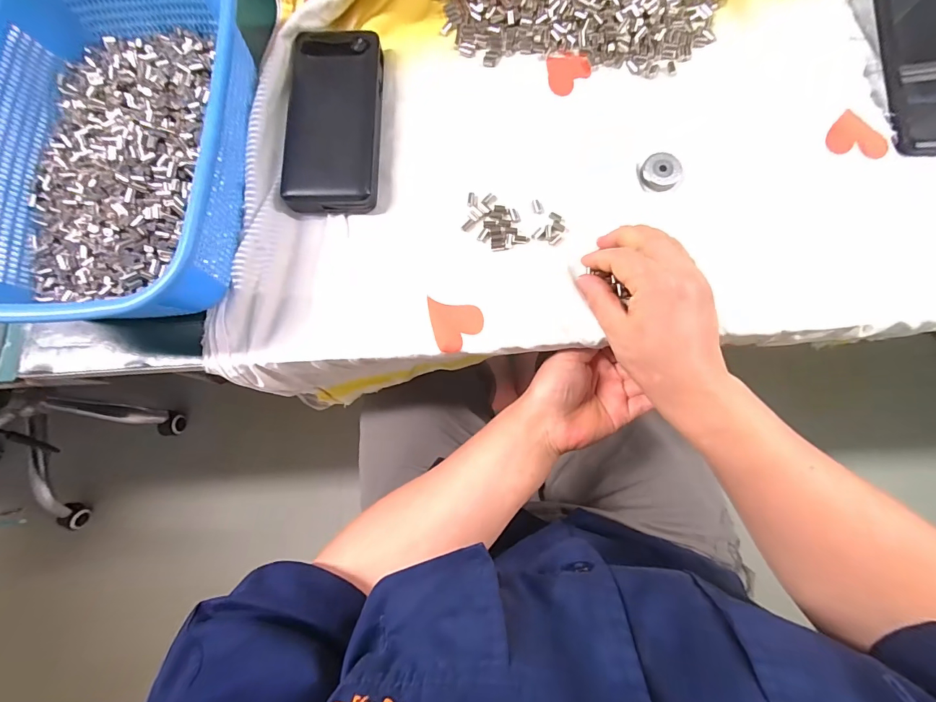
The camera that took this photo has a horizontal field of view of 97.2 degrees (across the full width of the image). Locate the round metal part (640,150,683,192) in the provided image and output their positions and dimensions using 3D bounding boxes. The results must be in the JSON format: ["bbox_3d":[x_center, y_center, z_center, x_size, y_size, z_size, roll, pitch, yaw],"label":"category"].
[{"bbox_3d":[0.153,-0.141,0.325,0.028,0.006,0.030,-1,81,4],"label":"round metal part"}]

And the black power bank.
[{"bbox_3d":[-0.110,-0.190,0.339,0.070,0.029,0.154,0,81,4],"label":"black power bank"}]

